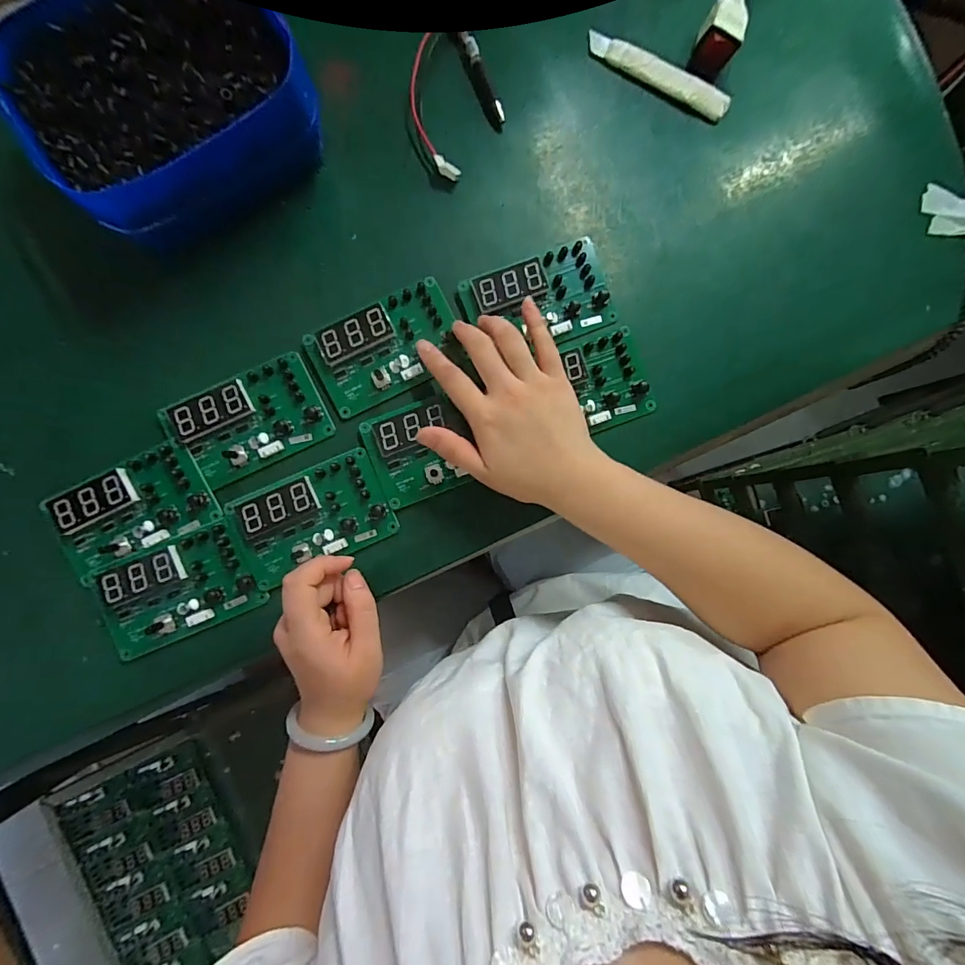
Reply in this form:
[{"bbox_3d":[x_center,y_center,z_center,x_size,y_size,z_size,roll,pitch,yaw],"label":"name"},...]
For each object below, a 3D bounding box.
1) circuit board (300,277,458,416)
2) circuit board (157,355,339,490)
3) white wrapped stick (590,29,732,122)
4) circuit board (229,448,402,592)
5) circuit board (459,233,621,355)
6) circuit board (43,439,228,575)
[{"bbox_3d":[-0.078,-0.111,0.367,0.120,0.014,0.072,-27,90,-4],"label":"circuit board"},{"bbox_3d":[-0.187,-0.050,0.358,0.114,0.014,0.072,-27,90,-4],"label":"circuit board"},{"bbox_3d":[0.155,-0.359,0.393,0.134,0.012,0.022,27,86,-2],"label":"white wrapped stick"},{"bbox_3d":[-0.137,0.028,0.356,0.118,0.013,0.074,-23,89,-4],"label":"circuit board"},{"bbox_3d":[0.049,-0.152,0.373,0.119,0.011,0.075,-23,89,-4],"label":"circuit board"},{"bbox_3d":[-0.276,0.022,0.352,0.114,0.016,0.067,-26,90,-4],"label":"circuit board"}]

